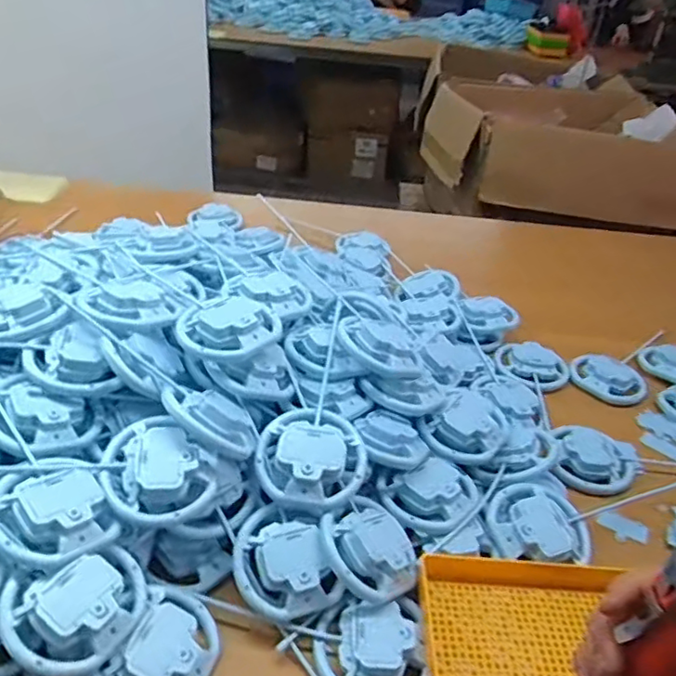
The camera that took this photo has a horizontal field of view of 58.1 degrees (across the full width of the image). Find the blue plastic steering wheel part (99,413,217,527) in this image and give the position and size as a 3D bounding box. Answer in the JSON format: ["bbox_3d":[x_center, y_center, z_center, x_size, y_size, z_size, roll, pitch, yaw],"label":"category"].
[{"bbox_3d":[-0.162,0.117,0.540,0.096,0.048,0.089,32,43,31],"label":"blue plastic steering wheel part"}]

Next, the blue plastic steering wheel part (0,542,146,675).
[{"bbox_3d":[-0.202,0.213,0.476,0.104,0.056,0.085,-19,77,-28],"label":"blue plastic steering wheel part"}]

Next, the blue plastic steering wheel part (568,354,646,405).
[{"bbox_3d":[0.397,0.057,0.889,0.107,0.027,0.078,22,39,21],"label":"blue plastic steering wheel part"}]

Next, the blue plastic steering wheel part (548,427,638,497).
[{"bbox_3d":[0.311,0.149,0.736,0.099,0.025,0.082,16,37,13],"label":"blue plastic steering wheel part"}]

